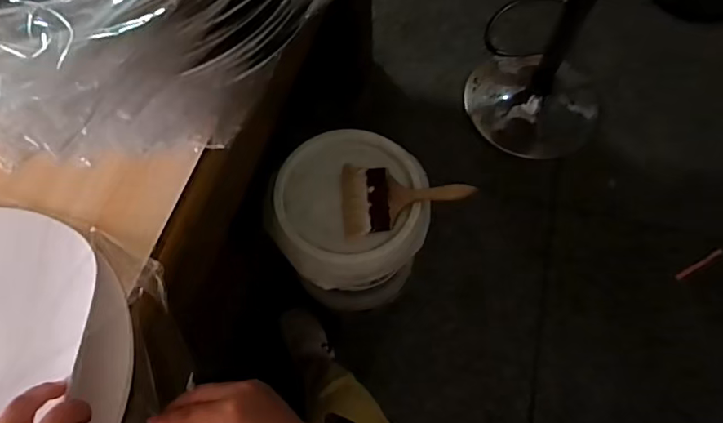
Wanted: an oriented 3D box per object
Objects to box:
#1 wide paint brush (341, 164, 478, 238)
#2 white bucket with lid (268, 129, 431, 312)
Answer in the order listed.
[{"bbox_3d":[0.075,-0.019,0.845,0.210,0.025,0.119,-2,66,0],"label":"wide paint brush"},{"bbox_3d":[-0.014,0.030,0.956,0.248,0.248,0.258,0,66,1],"label":"white bucket with lid"}]

